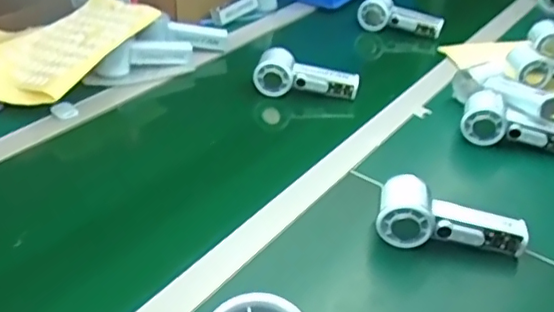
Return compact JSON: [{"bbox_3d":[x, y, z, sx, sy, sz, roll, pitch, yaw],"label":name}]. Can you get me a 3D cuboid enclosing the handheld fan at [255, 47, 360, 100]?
[{"bbox_3d":[0.044,-0.122,0.878,0.155,0.055,0.047,1,34,-2],"label":"handheld fan"}]

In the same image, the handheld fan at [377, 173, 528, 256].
[{"bbox_3d":[0.180,0.064,0.608,0.153,0.057,0.056,4,34,2],"label":"handheld fan"}]

